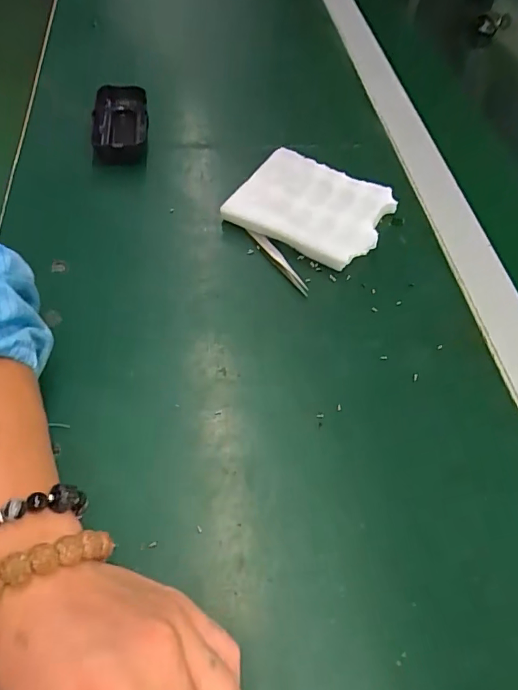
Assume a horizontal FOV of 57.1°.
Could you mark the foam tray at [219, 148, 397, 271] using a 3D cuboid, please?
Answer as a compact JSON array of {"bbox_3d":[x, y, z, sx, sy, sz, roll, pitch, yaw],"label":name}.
[{"bbox_3d":[0.051,-0.134,0.446,0.132,0.018,0.117,28,59,15],"label":"foam tray"}]

